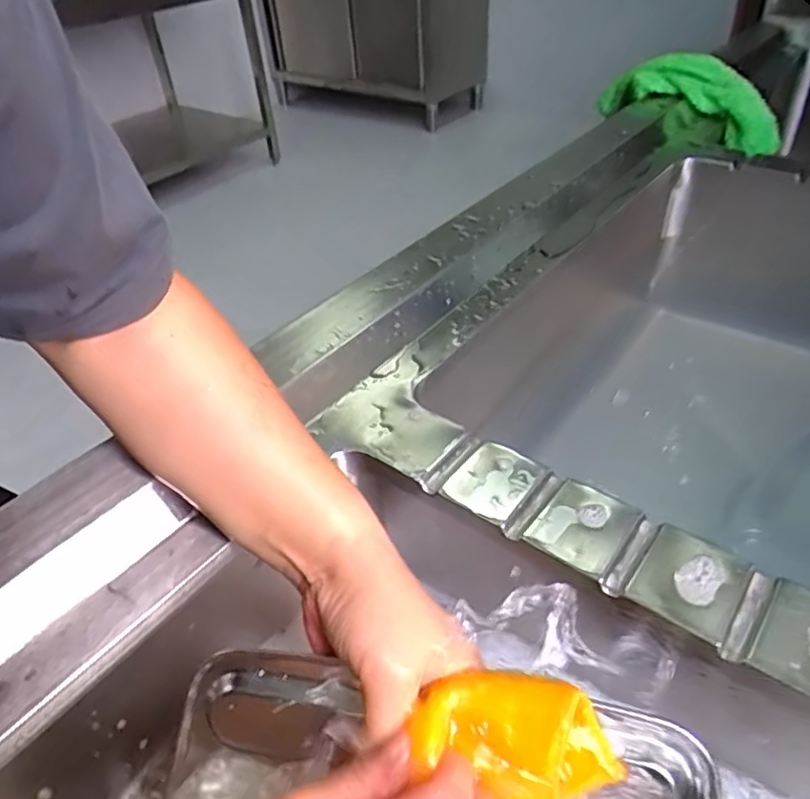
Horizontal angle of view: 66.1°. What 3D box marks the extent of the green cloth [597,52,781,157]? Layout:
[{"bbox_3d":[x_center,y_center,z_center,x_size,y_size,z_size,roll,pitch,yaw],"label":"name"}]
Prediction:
[{"bbox_3d":[0.400,-0.413,0.863,0.243,0.112,0.111,25,46,10],"label":"green cloth"}]

